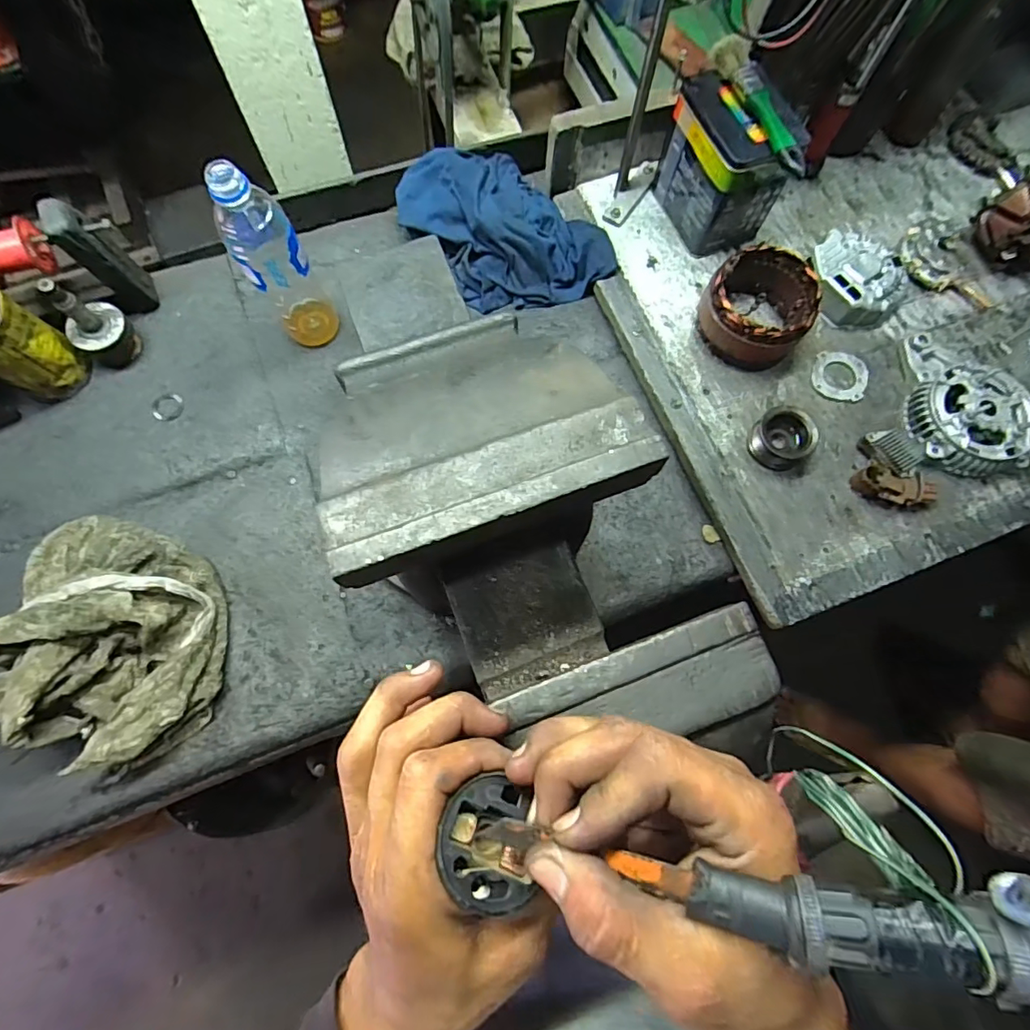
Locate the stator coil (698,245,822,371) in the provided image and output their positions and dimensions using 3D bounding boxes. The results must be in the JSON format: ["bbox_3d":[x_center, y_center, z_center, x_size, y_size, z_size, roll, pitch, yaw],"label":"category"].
[{"bbox_3d":[0.264,-0.225,0.571,0.111,0.076,0.111,37,77,9],"label":"stator coil"}]

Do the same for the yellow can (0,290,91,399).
[{"bbox_3d":[-0.516,-0.174,0.538,0.070,0.111,0.070,0,74,-1],"label":"yellow can"}]

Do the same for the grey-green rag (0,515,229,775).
[{"bbox_3d":[-0.376,0.111,0.486,0.179,0.082,0.222,-4,74,-2],"label":"grey-green rag"}]

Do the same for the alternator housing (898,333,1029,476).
[{"bbox_3d":[0.486,-0.124,0.560,0.117,0.044,0.161,9,74,2],"label":"alternator housing"}]

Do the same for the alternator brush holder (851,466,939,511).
[{"bbox_3d":[0.392,-0.028,0.540,0.077,0.028,0.033,16,74,4],"label":"alternator brush holder"}]

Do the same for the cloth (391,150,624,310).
[{"bbox_3d":[-0.011,-0.340,0.630,0.172,0.071,0.237,-41,78,-11],"label":"cloth"}]

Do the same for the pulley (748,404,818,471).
[{"bbox_3d":[0.279,-0.081,0.550,0.058,0.034,0.059,0,74,-1],"label":"pulley"}]

